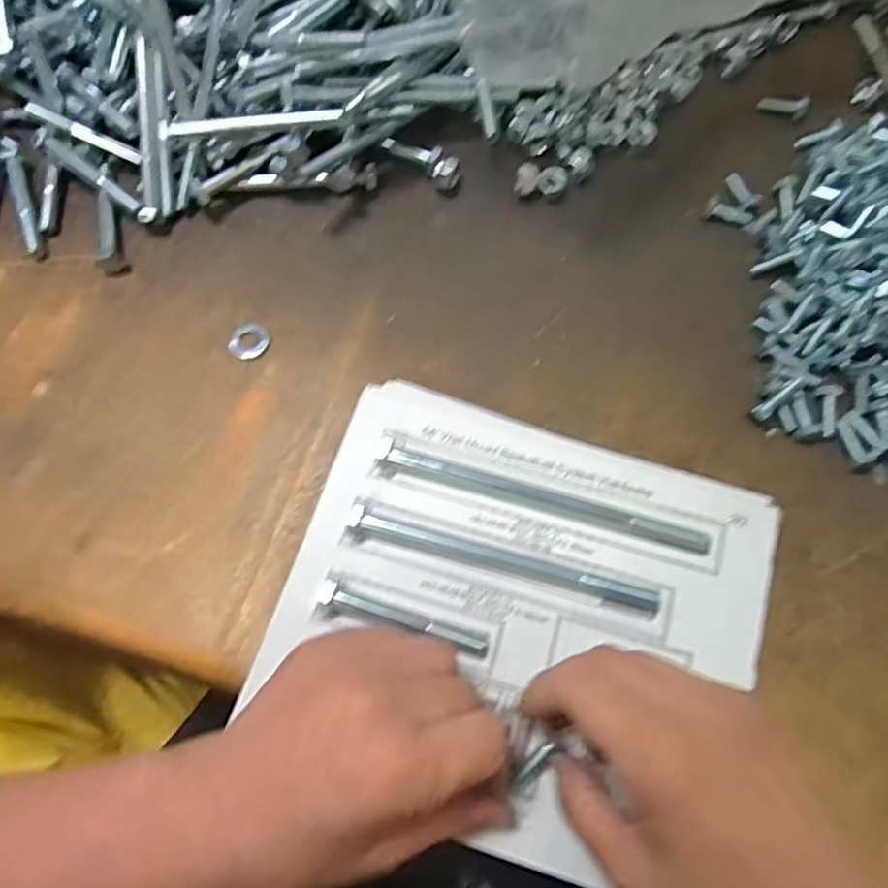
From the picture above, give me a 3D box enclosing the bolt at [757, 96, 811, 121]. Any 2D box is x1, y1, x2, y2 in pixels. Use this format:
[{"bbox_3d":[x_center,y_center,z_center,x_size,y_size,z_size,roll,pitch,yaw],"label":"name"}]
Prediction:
[{"bbox_3d":[0.238,-0.237,0.450,0.032,0.012,0.011,27,72,10],"label":"bolt"}]

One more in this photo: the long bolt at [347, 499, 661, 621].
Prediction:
[{"bbox_3d":[0.027,0.059,0.318,0.156,0.010,0.018,17,70,6],"label":"long bolt"}]

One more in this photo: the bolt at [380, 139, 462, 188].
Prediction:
[{"bbox_3d":[-0.016,-0.190,0.431,0.055,0.017,0.017,28,72,10],"label":"bolt"}]

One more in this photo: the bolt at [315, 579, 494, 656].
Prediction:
[{"bbox_3d":[-0.020,0.083,0.308,0.083,0.008,0.011,17,70,6],"label":"bolt"}]

